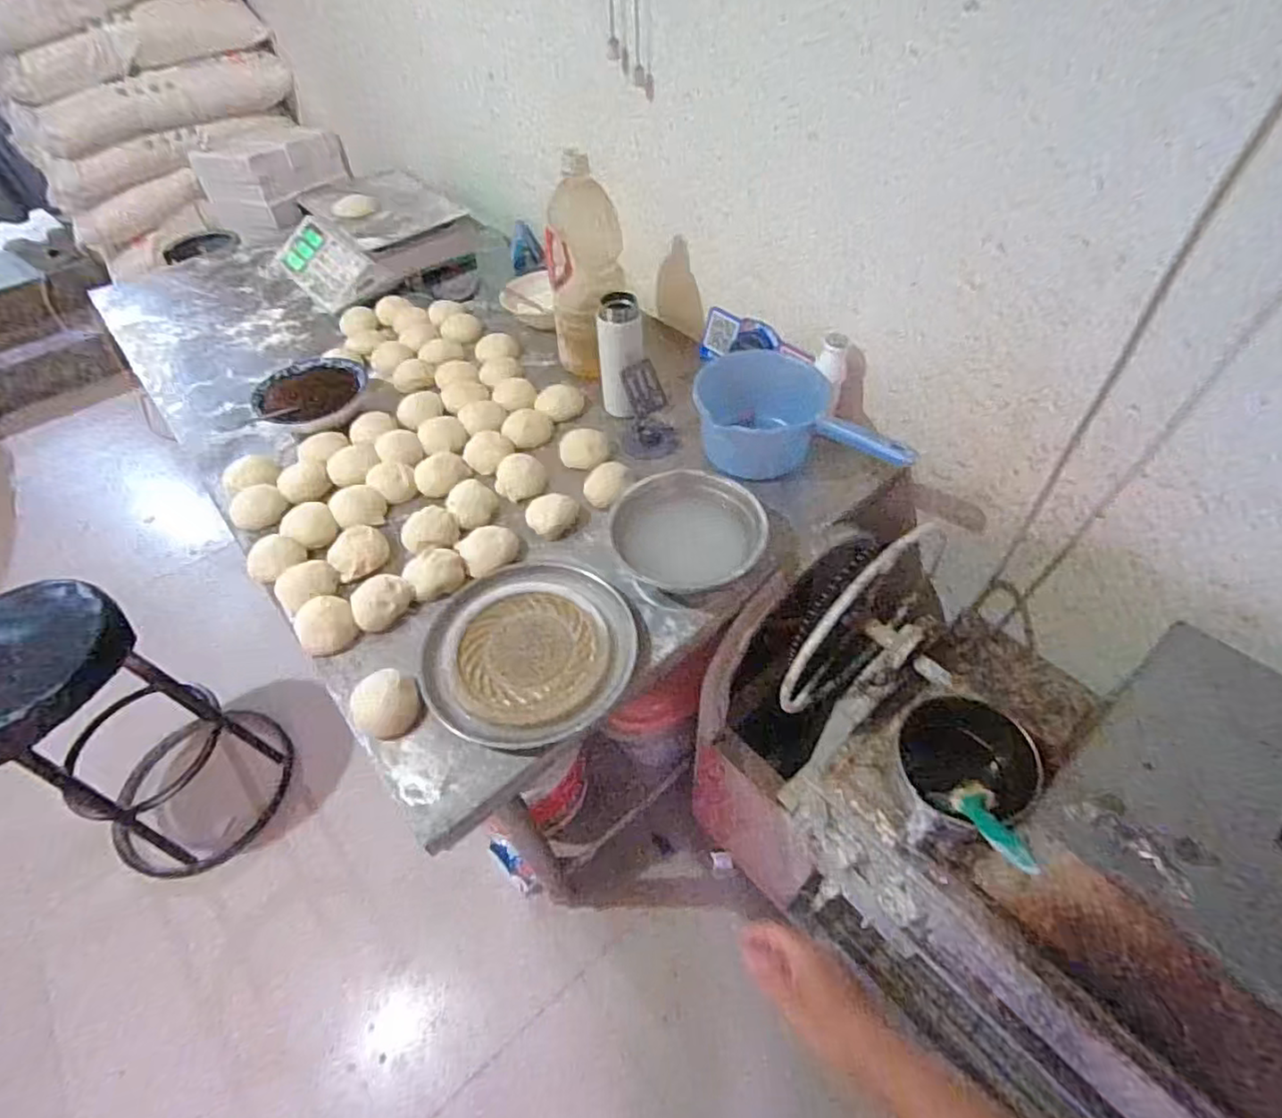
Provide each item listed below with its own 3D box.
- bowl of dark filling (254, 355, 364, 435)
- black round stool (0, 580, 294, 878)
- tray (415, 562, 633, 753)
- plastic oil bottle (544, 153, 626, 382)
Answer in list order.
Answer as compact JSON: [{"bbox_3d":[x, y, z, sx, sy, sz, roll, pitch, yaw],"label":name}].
[{"bbox_3d":[-0.527,-0.261,1.019,0.165,0.062,0.165,-1,51,1],"label":"bowl of dark filling"},{"bbox_3d":[-0.975,0.349,1.194,0.316,0.618,0.322,-1,51,1],"label":"black round stool"},{"bbox_3d":[-0.128,0.098,0.723,0.236,0.016,0.241,-1,51,1],"label":"tray"},{"bbox_3d":[-0.090,-0.452,0.972,0.095,0.296,0.097,-1,51,1],"label":"plastic oil bottle"}]

